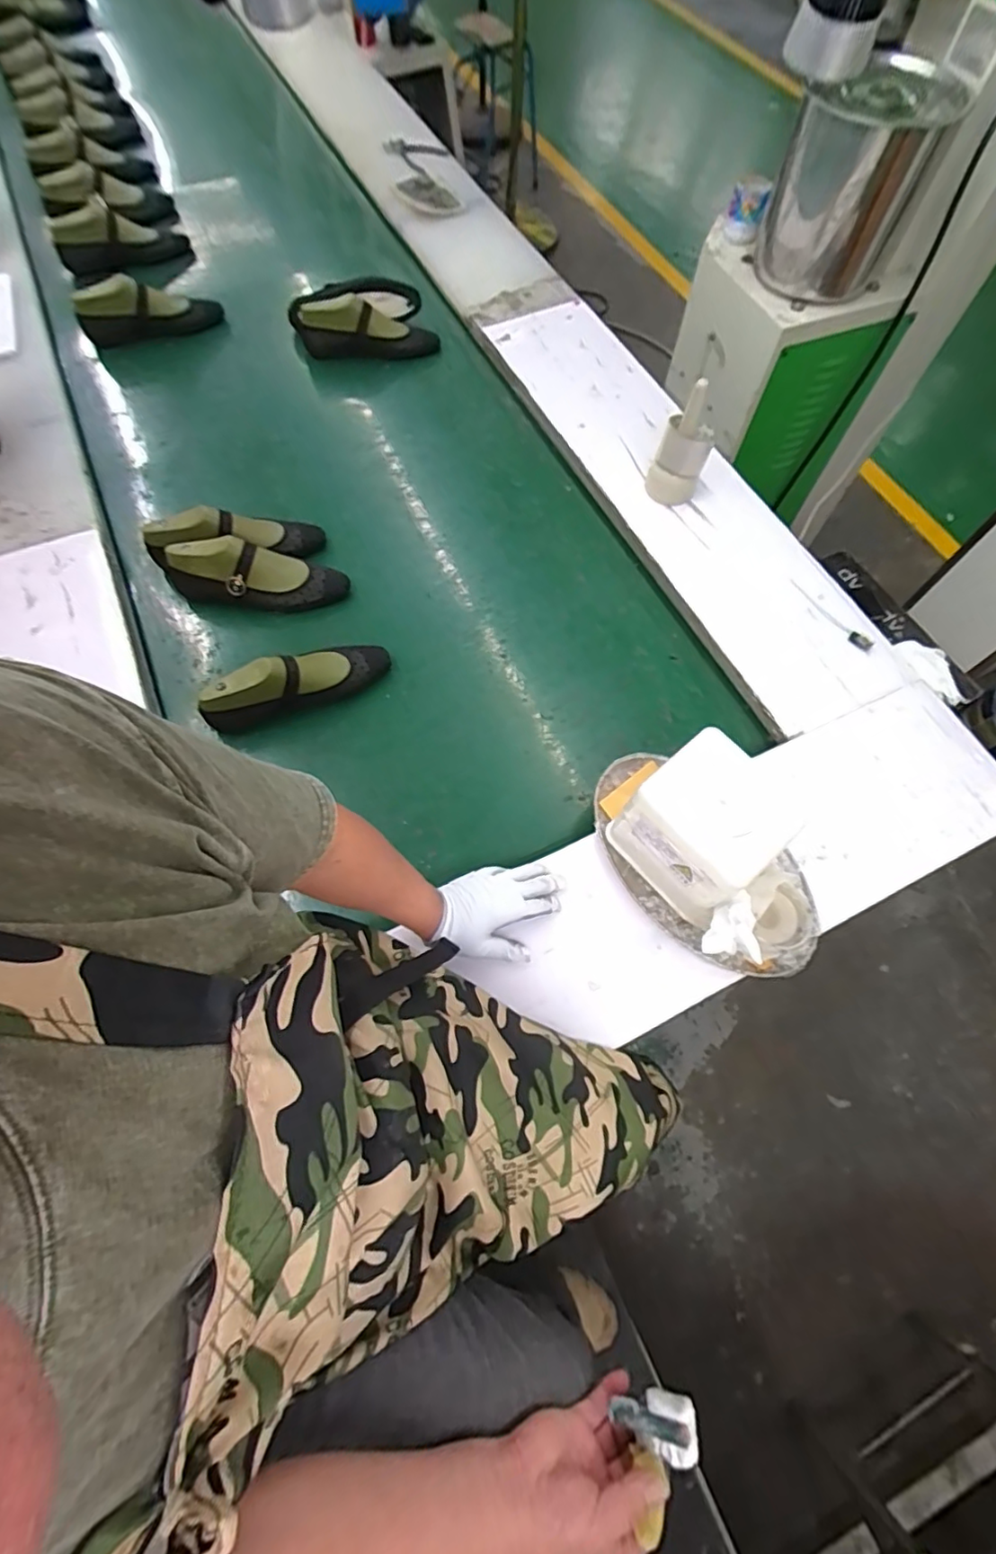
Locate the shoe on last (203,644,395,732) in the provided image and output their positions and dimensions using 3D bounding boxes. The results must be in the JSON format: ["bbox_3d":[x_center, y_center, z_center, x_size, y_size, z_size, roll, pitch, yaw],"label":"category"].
[{"bbox_3d":[-0.307,-0.152,0.885,0.278,0.084,0.087,-28,70,-12],"label":"shoe on last"}]

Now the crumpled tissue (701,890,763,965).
[{"bbox_3d":[0.267,0.171,0.639,0.056,0.048,0.061,20,68,8],"label":"crumpled tissue"}]

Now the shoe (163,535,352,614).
[{"bbox_3d":[-0.419,-0.357,0.986,0.305,0.084,0.098,4,67,1],"label":"shoe"}]

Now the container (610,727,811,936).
[{"bbox_3d":[0.243,0.059,0.692,0.135,0.151,0.146,-40,73,-16],"label":"container"}]

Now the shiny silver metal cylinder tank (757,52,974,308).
[{"bbox_3d":[0.638,-1.074,1.054,0.218,0.265,0.190,42,72,16],"label":"shiny silver metal cylinder tank"}]

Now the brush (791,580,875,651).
[{"bbox_3d":[0.544,-0.270,0.943,0.024,0.022,0.172,-28,69,-15],"label":"brush"}]

